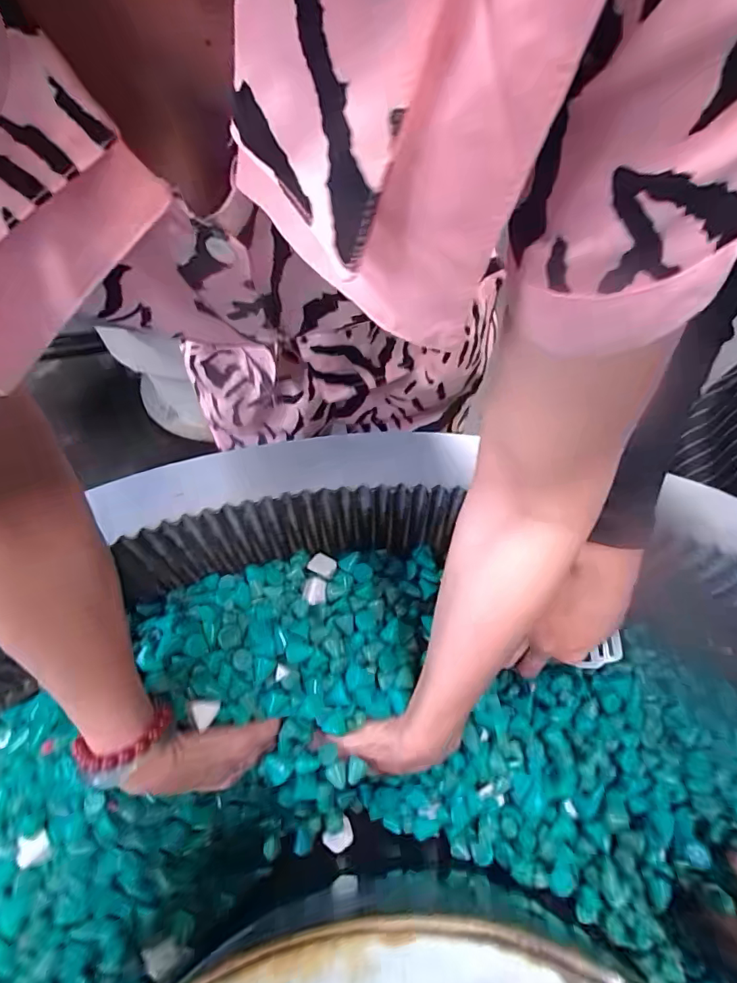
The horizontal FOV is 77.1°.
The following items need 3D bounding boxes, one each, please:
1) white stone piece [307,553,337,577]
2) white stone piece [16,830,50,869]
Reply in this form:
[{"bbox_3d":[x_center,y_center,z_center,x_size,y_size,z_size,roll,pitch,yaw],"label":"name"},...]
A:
[{"bbox_3d":[-0.044,0.070,0.443,0.024,0.013,0.021,21,61,15],"label":"white stone piece"},{"bbox_3d":[-0.255,0.272,0.352,0.021,0.007,0.019,-20,59,-9],"label":"white stone piece"}]

